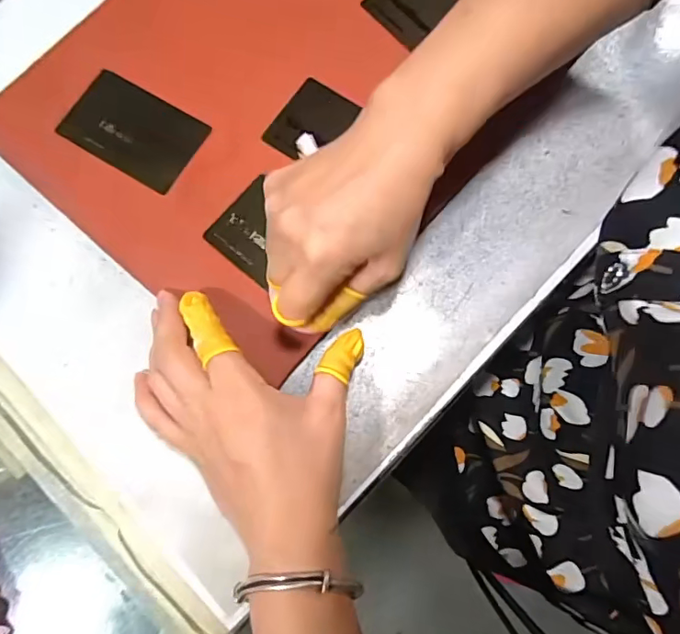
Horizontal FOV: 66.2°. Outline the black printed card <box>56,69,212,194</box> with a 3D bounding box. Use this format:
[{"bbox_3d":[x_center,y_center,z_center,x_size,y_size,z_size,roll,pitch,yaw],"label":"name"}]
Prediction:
[{"bbox_3d":[-0.129,-0.117,0.324,0.084,0.004,0.052,30,80,7],"label":"black printed card"}]

